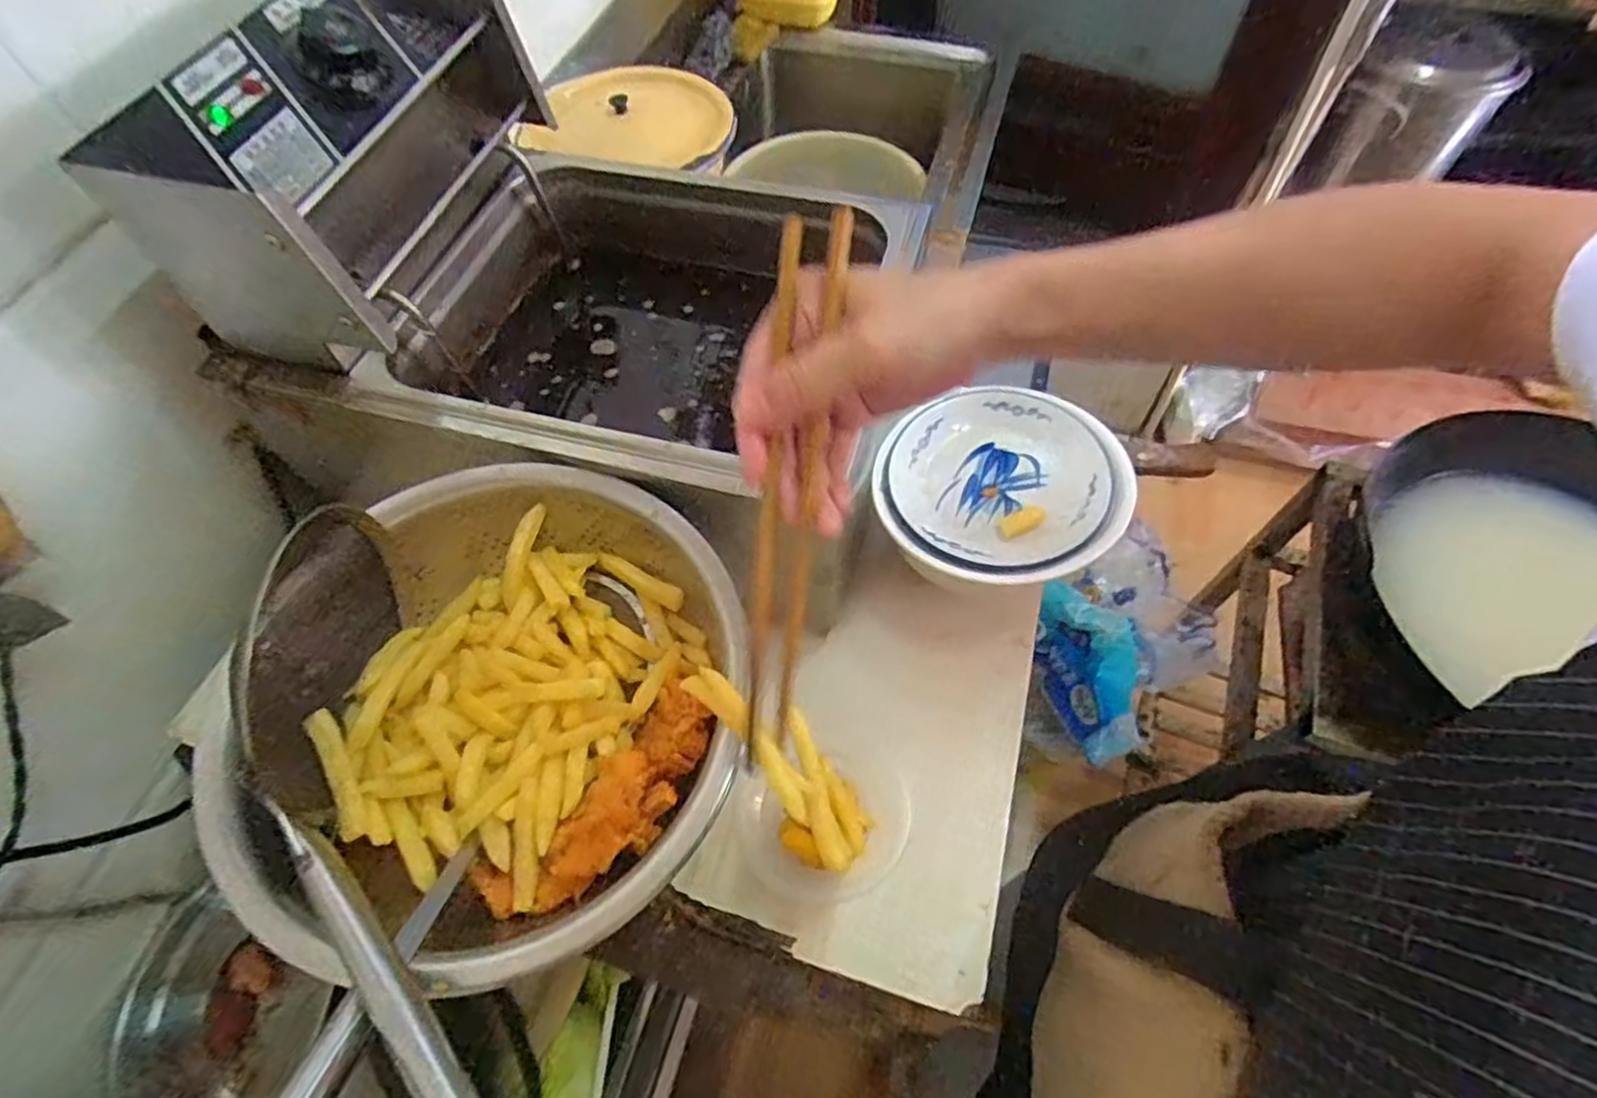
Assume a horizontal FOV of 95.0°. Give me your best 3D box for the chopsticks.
[{"bbox_3d":[-0.005,-0.023,0.320,0.030,0.034,0.233,11,104,8],"label":"chopsticks"}]

